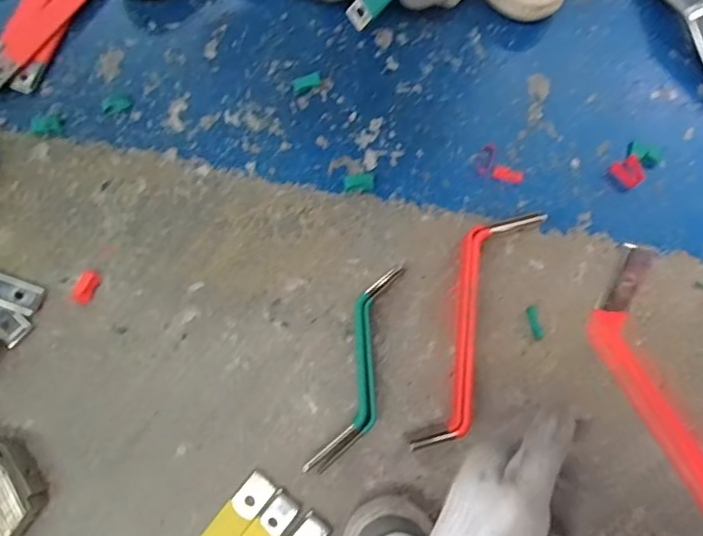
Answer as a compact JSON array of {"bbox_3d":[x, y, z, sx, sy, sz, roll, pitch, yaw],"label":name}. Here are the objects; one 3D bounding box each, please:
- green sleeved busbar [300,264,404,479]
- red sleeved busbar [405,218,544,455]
[{"bbox_3d":[0.011,0.096,0.510,0.047,0.032,0.208,17,80,4],"label":"green sleeved busbar"},{"bbox_3d":[0.119,0.056,0.515,0.068,0.036,0.253,19,80,4],"label":"red sleeved busbar"}]

